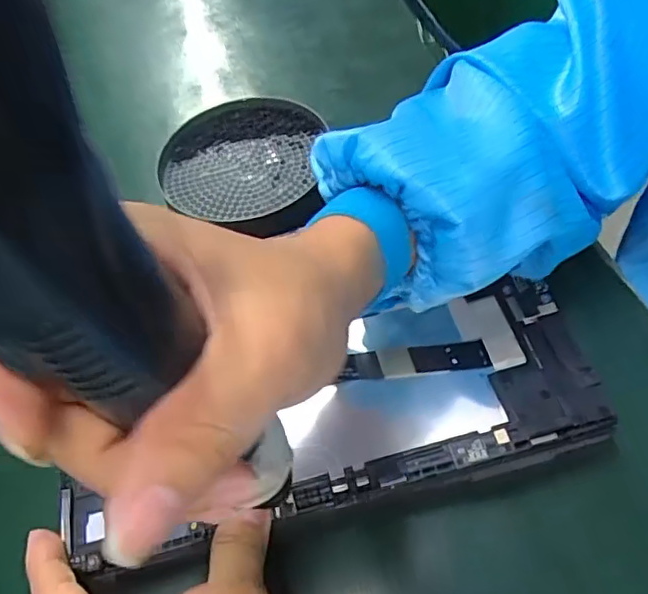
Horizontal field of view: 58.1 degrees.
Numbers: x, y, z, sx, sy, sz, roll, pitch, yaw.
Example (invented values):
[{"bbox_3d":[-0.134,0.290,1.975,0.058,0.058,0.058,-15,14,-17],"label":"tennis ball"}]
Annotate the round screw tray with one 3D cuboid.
[{"bbox_3d":[-0.052,-0.088,0.375,0.104,0.012,0.103,-2,56,4],"label":"round screw tray"}]

